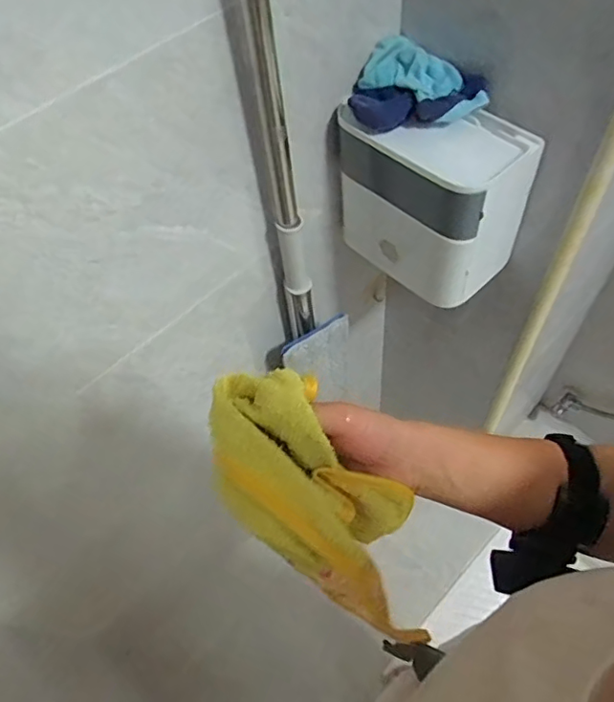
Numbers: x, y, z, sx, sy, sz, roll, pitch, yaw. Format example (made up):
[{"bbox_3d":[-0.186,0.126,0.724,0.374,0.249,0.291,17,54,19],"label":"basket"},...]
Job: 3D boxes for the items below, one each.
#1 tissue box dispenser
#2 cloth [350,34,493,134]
[{"bbox_3d":[0.154,-0.187,0.700,0.111,0.202,0.217,-41,64,-19],"label":"tissue box dispenser"},{"bbox_3d":[0.120,-0.301,0.633,0.147,0.042,0.110,-6,58,1],"label":"cloth"}]

